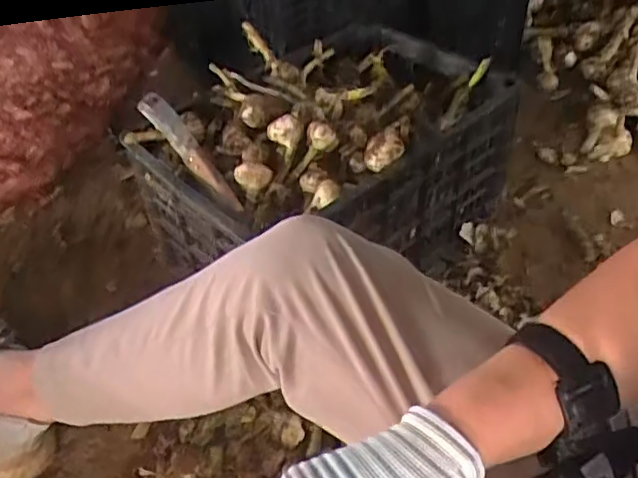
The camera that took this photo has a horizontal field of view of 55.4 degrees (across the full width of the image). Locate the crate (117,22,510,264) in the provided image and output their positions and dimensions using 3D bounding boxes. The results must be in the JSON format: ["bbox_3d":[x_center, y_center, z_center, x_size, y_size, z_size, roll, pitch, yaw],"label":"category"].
[{"bbox_3d":[0.018,-0.117,0.837,0.475,0.234,0.316,-33,52,-29],"label":"crate"}]

